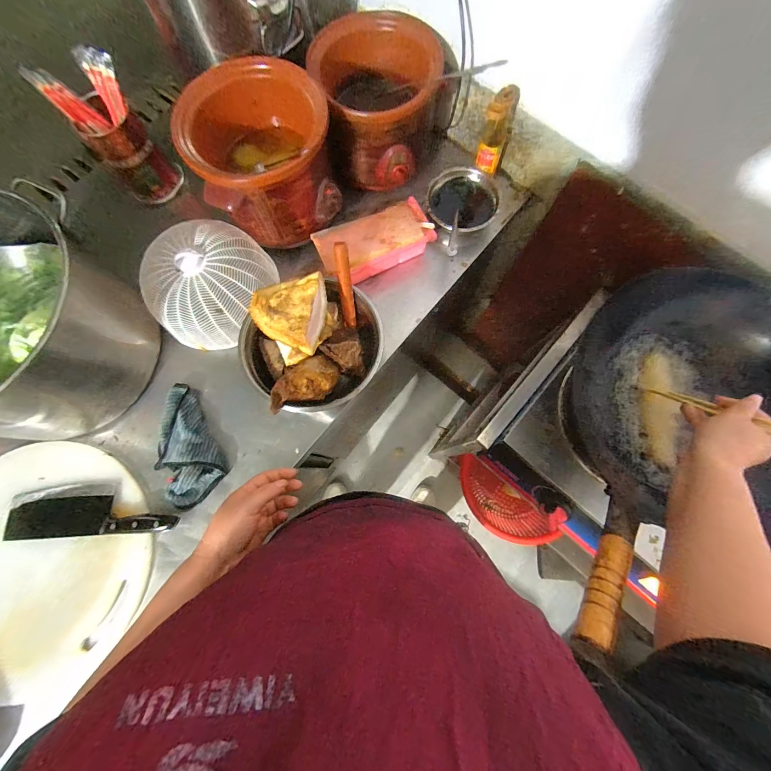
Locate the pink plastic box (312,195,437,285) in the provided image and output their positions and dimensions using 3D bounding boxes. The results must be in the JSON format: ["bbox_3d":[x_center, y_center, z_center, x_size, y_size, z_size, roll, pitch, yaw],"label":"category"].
[{"bbox_3d":[-0.021,-0.273,0.660,0.214,0.061,0.107,-25,78,-5],"label":"pink plastic box"}]

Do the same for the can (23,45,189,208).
[{"bbox_3d":[-0.502,-0.476,0.647,0.115,0.200,0.127,43,82,9],"label":"can"}]

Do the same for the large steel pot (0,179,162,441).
[{"bbox_3d":[-0.552,-0.102,0.538,0.280,0.234,0.292,43,82,9],"label":"large steel pot"}]

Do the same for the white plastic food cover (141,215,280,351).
[{"bbox_3d":[-0.332,-0.189,0.627,0.218,0.102,0.230,34,80,8],"label":"white plastic food cover"}]

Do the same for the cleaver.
[{"bbox_3d":[-0.493,0.209,0.575,0.290,0.033,0.087,-5,78,0],"label":"cleaver"}]

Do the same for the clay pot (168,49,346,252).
[{"bbox_3d":[-0.205,-0.385,0.594,0.239,0.168,0.212,-41,80,-8],"label":"clay pot"}]

